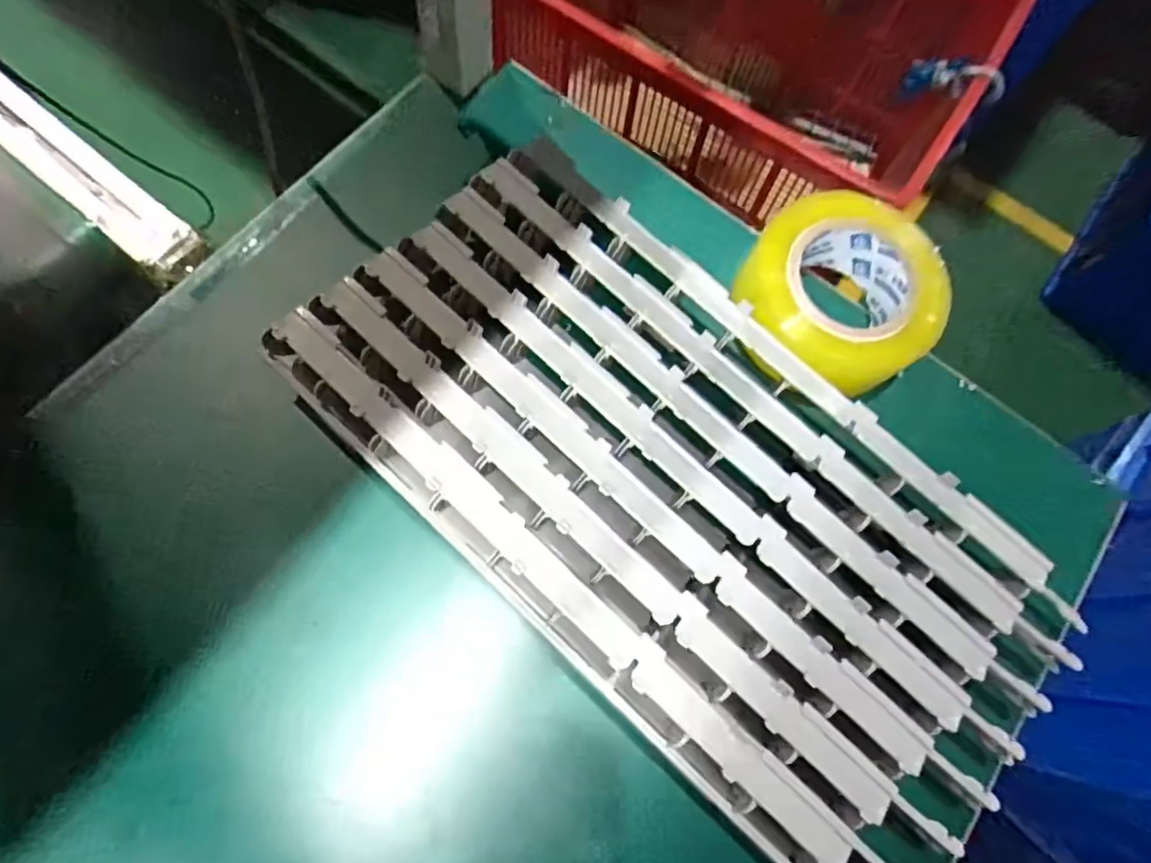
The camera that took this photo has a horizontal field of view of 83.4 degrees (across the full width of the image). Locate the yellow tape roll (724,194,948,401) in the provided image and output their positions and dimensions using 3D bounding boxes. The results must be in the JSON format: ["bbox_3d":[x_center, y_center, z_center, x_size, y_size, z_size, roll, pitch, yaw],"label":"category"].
[{"bbox_3d":[0.179,-0.090,0.445,0.138,0.053,0.127,1,72,-4],"label":"yellow tape roll"}]

